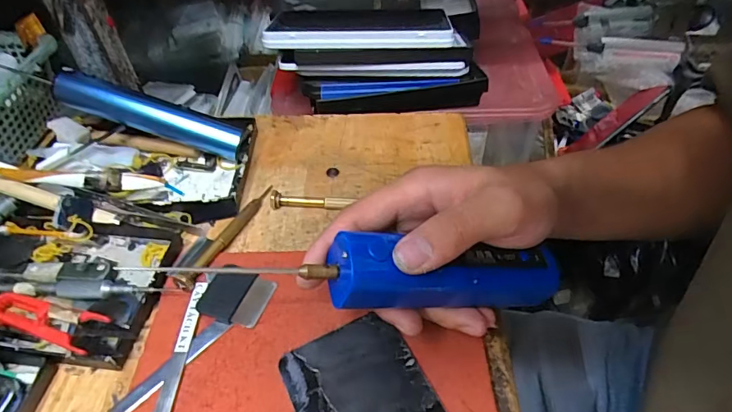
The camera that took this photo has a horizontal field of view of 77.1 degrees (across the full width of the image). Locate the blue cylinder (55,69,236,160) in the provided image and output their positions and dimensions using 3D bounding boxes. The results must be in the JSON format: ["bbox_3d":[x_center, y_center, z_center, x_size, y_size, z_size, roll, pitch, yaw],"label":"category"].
[{"bbox_3d":[-0.178,-0.077,0.383,0.147,0.027,0.028,17,47,-7],"label":"blue cylinder"}]

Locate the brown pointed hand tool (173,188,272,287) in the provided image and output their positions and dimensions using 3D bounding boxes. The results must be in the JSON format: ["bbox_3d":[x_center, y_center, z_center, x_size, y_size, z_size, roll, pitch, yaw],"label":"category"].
[{"bbox_3d":[-0.099,0.018,0.332,0.011,0.014,0.106,16,49,17],"label":"brown pointed hand tool"}]

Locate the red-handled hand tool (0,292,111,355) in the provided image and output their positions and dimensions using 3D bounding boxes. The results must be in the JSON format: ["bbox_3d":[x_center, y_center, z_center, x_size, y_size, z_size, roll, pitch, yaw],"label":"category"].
[{"bbox_3d":[-0.194,0.072,0.281,0.077,0.014,0.024,12,48,14],"label":"red-handled hand tool"}]

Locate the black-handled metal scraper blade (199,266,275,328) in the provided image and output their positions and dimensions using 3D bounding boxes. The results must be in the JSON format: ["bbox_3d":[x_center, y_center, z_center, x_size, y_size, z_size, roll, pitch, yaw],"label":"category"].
[{"bbox_3d":[-0.084,0.058,0.297,0.043,0.004,0.037,15,49,16],"label":"black-handled metal scraper blade"}]

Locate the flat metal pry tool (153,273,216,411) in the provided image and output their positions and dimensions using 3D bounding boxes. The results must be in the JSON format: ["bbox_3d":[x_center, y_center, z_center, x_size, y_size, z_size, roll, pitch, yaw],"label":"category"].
[{"bbox_3d":[-0.109,0.096,0.261,0.011,0.004,0.133,0,48,3],"label":"flat metal pry tool"}]

